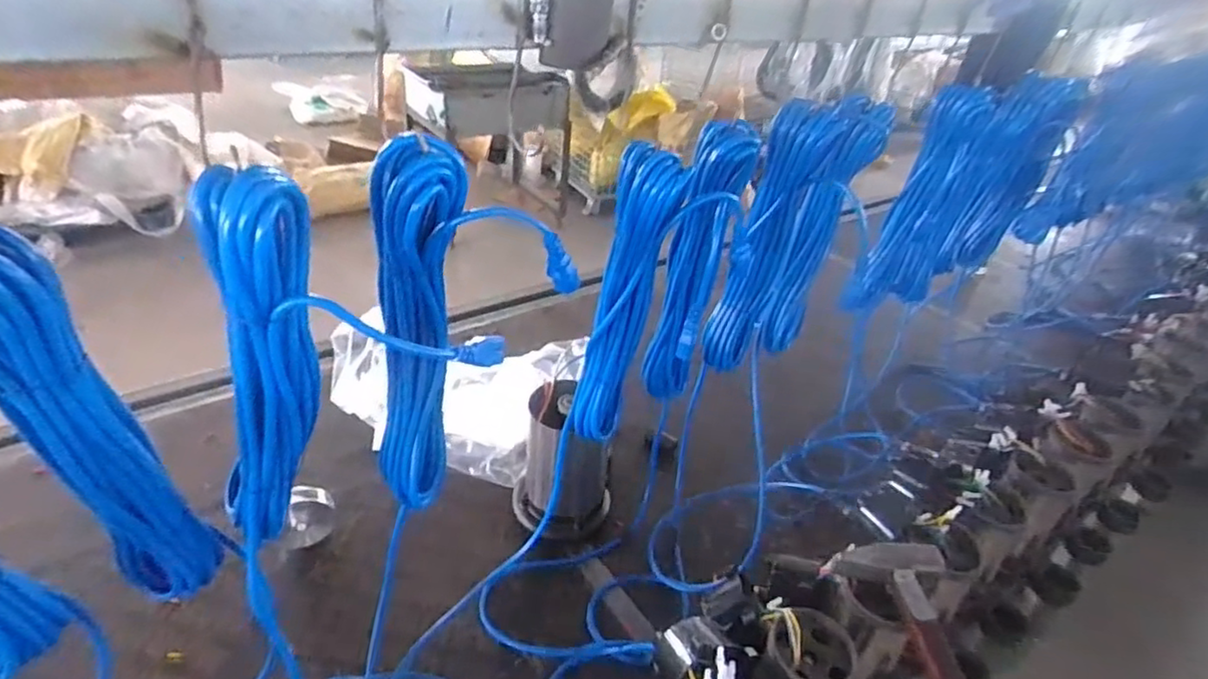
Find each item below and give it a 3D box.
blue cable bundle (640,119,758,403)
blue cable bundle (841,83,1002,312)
[{"bbox_3d":[0.099,-0.066,0.716,0.070,0.327,0.059,11,35,5],"label":"blue cable bundle"},{"bbox_3d":[0.507,-0.212,1.030,0.116,0.349,0.088,23,37,21],"label":"blue cable bundle"}]

